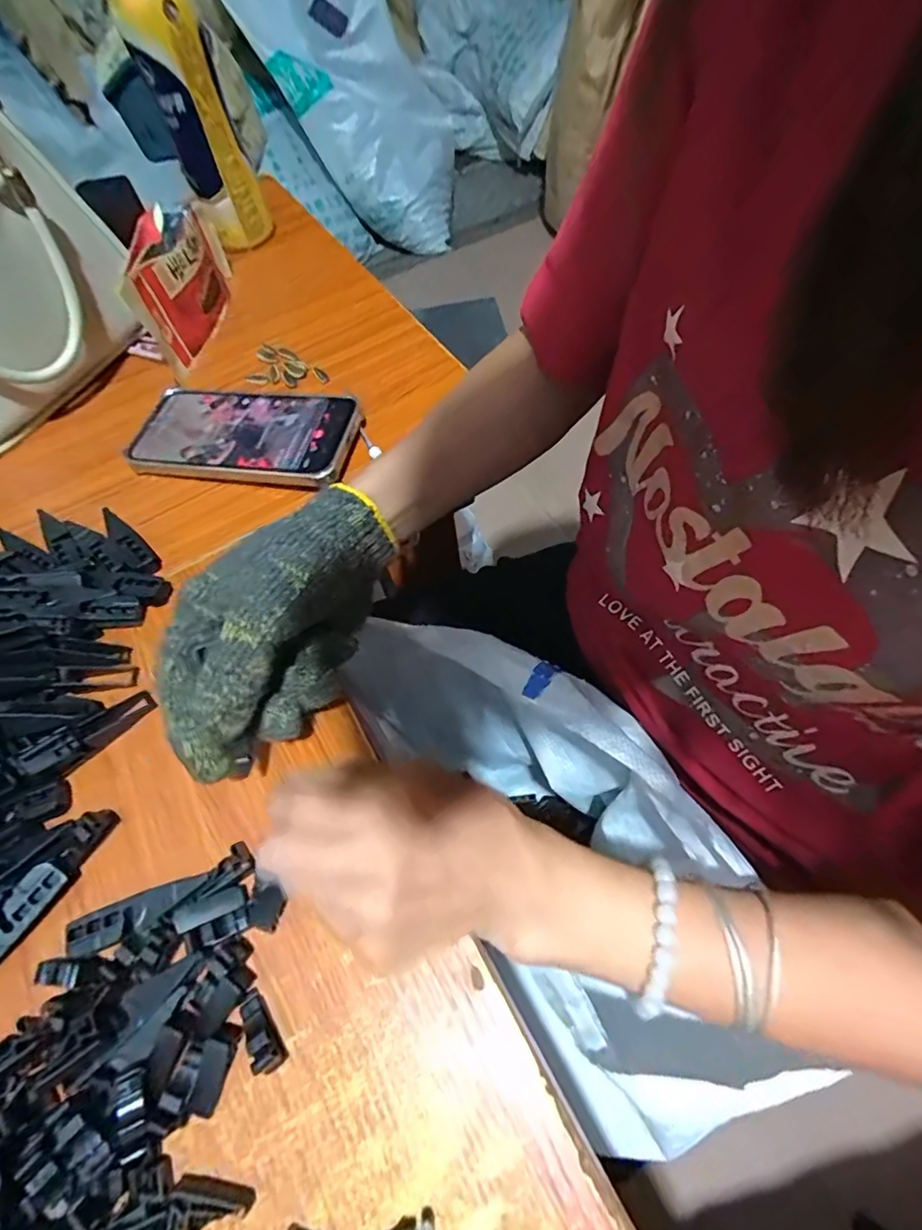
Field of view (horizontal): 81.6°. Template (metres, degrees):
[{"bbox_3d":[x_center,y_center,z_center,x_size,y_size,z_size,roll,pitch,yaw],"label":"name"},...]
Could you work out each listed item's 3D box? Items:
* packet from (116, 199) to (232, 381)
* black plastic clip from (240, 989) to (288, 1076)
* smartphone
[{"bbox_3d":[-0.236,-0.289,0.457,0.039,0.077,0.162,-6,61,1],"label":"packet"},{"bbox_3d":[-0.085,0.177,0.228,0.012,0.013,0.030,-33,64,-13],"label":"black plastic clip"},{"bbox_3d":[-0.161,-0.135,0.399,0.168,0.013,0.082,8,64,12],"label":"smartphone"}]

